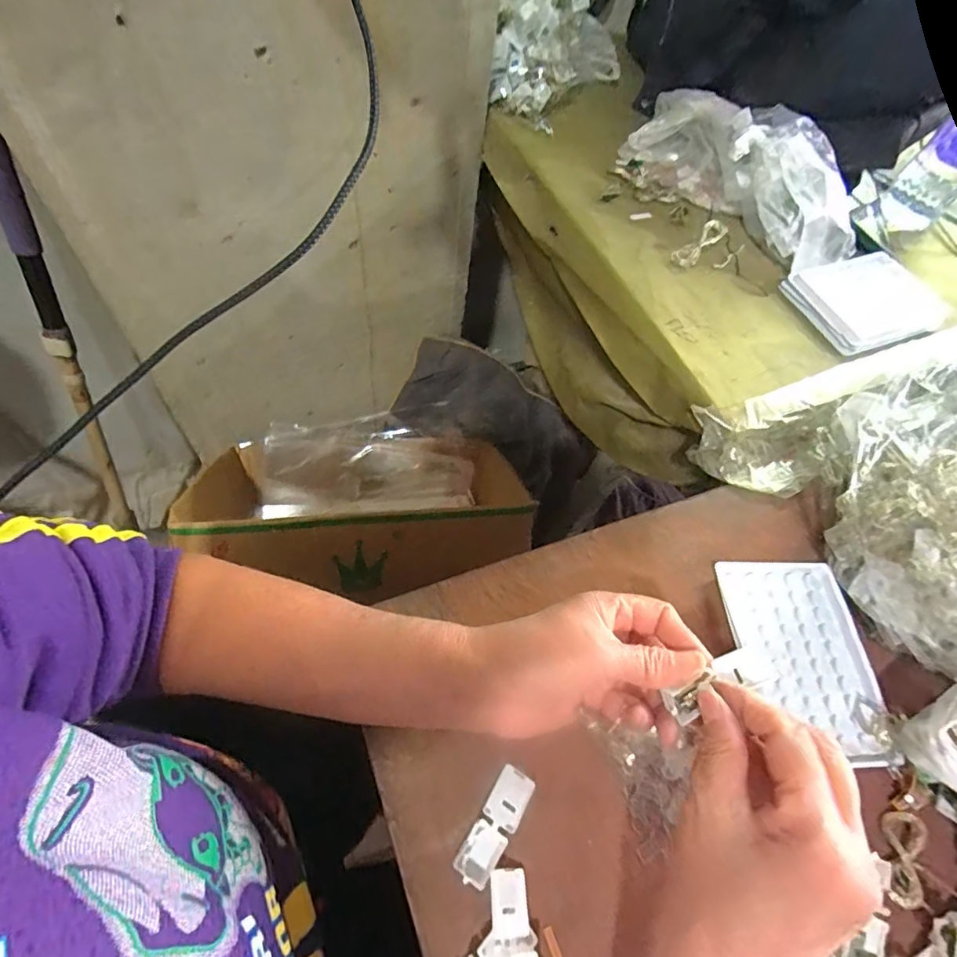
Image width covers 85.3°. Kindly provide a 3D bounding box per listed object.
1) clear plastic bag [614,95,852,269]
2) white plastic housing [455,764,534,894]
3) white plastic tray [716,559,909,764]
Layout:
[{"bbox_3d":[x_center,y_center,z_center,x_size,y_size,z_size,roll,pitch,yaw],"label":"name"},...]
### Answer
[{"bbox_3d":[0.262,-0.310,0.516,0.257,0.078,0.110,42,63,15],"label":"clear plastic bag"},{"bbox_3d":[0.009,0.183,0.275,0.020,0.009,0.055,32,61,10],"label":"white plastic housing"},{"bbox_3d":[0.222,0.120,0.351,0.092,0.012,0.130,-1,60,-9],"label":"white plastic tray"}]

